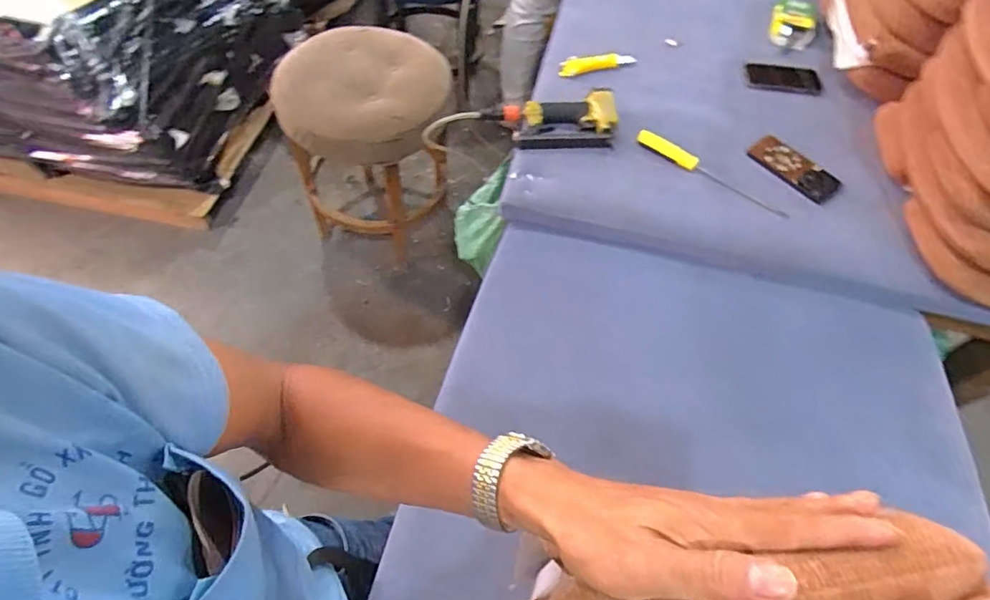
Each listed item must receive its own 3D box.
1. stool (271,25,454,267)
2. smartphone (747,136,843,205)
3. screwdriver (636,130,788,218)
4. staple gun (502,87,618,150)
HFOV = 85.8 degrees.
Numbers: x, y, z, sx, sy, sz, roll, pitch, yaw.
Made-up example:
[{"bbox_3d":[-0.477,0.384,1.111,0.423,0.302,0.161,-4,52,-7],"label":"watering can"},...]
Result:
[{"bbox_3d":[-0.349,-0.431,1.625,0.454,0.594,0.408,21,59,9],"label":"stool"},{"bbox_3d":[0.550,-0.242,0.973,0.086,0.008,0.160,-34,66,-22],"label":"smartphone"},{"bbox_3d":[0.379,-0.225,0.932,0.283,0.021,0.029,32,61,15],"label":"screwdriver"},{"bbox_3d":[0.125,-0.333,0.985,0.198,0.038,0.124,-5,58,-7],"label":"staple gun"}]

